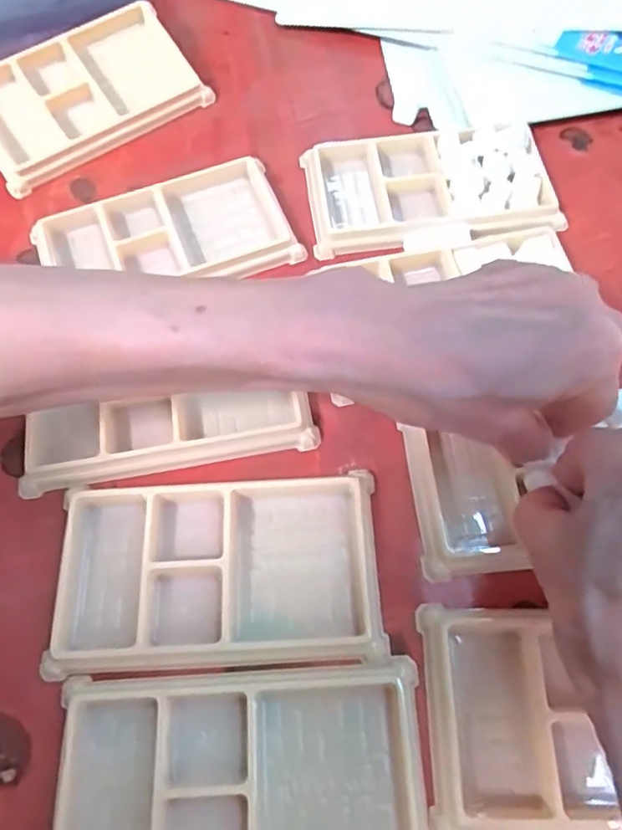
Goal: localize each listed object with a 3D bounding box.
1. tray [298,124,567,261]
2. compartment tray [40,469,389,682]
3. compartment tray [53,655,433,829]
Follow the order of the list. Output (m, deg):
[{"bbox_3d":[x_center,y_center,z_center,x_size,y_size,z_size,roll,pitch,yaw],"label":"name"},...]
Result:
[{"bbox_3d":[0.065,-0.129,0.343,0.131,0.017,0.078,-6,64,0],"label":"tray"},{"bbox_3d":[-0.040,0.065,0.254,0.133,0.012,0.072,-3,64,1],"label":"compartment tray"},{"bbox_3d":[-0.026,0.134,0.220,0.134,0.011,0.076,-4,64,1],"label":"compartment tray"}]

